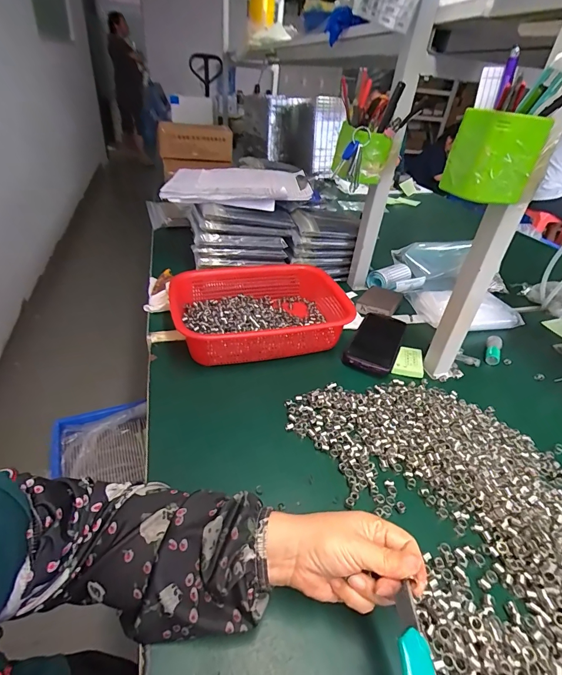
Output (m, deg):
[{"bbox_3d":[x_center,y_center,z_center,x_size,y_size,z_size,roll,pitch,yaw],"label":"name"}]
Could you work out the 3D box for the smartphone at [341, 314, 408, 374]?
[{"bbox_3d":[0.168,0.002,0.624,0.076,0.013,0.169,20,37,19],"label":"smartphone"}]

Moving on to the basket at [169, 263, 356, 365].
[{"bbox_3d":[-0.042,-0.043,0.613,0.254,0.070,0.203,-6,37,-16],"label":"basket"}]

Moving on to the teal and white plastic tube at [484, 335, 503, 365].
[{"bbox_3d":[0.376,0.021,0.636,0.026,0.020,0.066,21,38,20],"label":"teal and white plastic tube"}]

